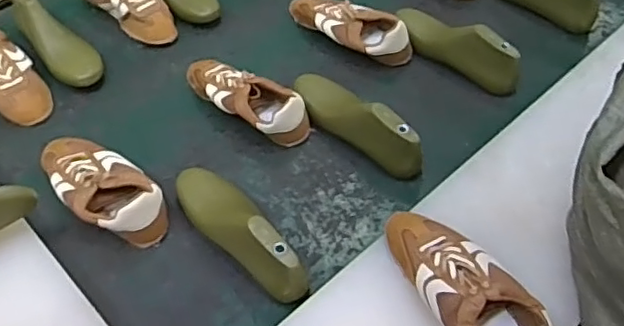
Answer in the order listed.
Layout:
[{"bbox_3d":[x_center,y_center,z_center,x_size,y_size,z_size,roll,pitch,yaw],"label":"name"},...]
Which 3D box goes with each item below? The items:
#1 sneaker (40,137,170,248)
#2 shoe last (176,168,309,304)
[{"bbox_3d":[-0.301,0.028,0.849,0.103,0.063,0.233,-37,60,-26],"label":"sneaker"},{"bbox_3d":[-0.093,0.084,0.801,0.095,0.075,0.254,-29,57,-21],"label":"shoe last"}]

